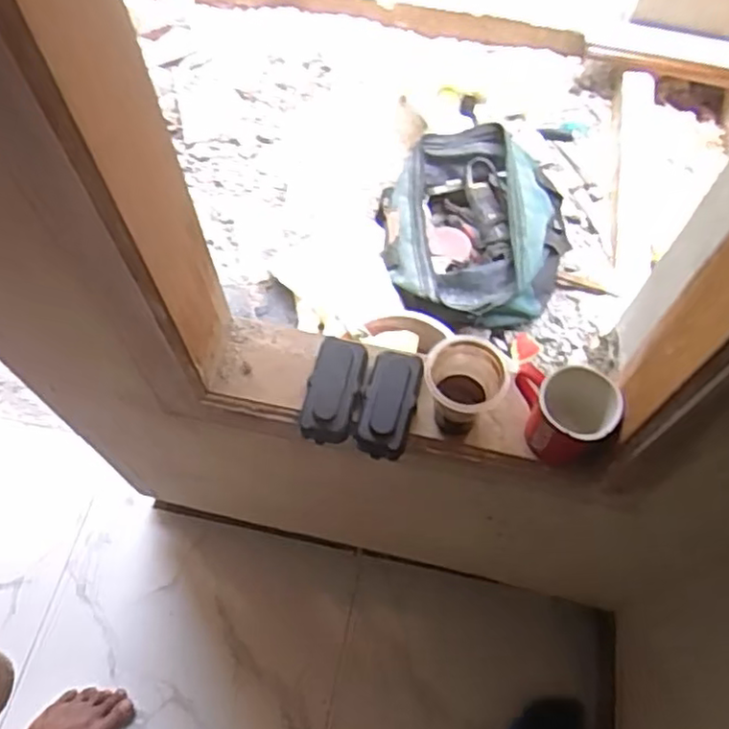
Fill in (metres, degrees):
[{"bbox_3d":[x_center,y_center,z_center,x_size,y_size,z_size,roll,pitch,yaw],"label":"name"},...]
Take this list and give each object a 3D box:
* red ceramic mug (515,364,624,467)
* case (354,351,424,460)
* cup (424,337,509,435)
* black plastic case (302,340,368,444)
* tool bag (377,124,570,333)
[{"bbox_3d":[0.177,0.046,0.597,0.083,0.083,0.063,9,64,4],"label":"red ceramic mug"},{"bbox_3d":[0.024,0.036,0.639,0.050,0.033,0.100,14,64,6],"label":"case"},{"bbox_3d":[0.091,0.027,0.613,0.063,0.092,0.066,0,63,0],"label":"cup"},{"bbox_3d":[-0.030,0.021,0.647,0.048,0.031,0.108,11,64,5],"label":"black plastic case"},{"bbox_3d":[0.233,-0.285,1.431,0.373,0.158,0.455,-2,62,-2],"label":"tool bag"}]

